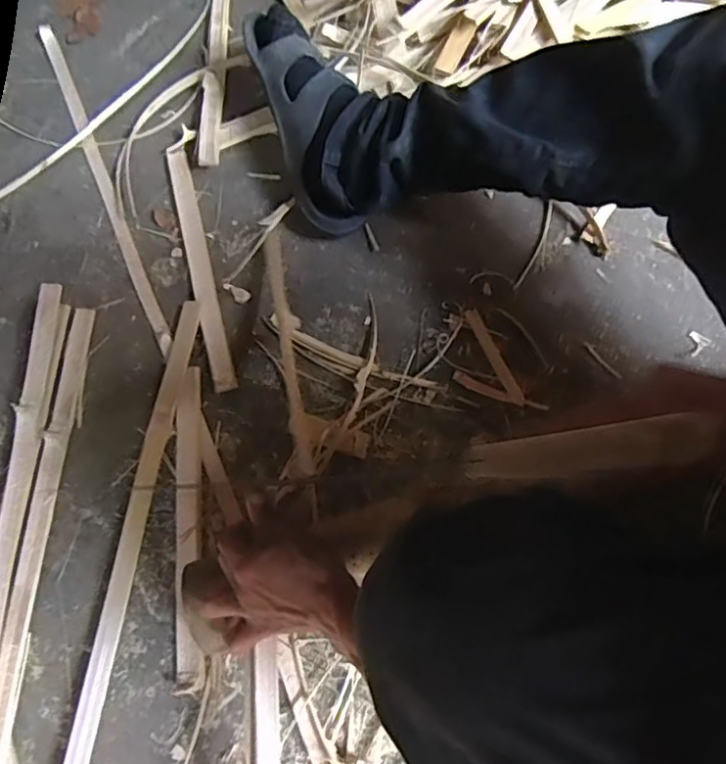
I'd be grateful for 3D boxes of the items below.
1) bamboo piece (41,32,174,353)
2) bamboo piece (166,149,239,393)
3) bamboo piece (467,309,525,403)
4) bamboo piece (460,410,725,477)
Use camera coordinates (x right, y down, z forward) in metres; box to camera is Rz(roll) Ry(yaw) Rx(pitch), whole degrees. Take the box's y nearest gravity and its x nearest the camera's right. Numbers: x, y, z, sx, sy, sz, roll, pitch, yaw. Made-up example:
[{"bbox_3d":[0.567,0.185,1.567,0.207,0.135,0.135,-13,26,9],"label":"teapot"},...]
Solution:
[{"bbox_3d":[-0.303,-0.234,0.674,0.021,0.009,0.468,-25,75,-2],"label":"bamboo piece"},{"bbox_3d":[-0.180,-0.129,0.636,0.025,0.008,0.298,-15,73,-3],"label":"bamboo piece"},{"bbox_3d":[0.133,-0.026,0.590,0.011,0.006,0.110,-22,74,-5],"label":"bamboo piece"},{"bbox_3d":[0.120,0.038,0.321,0.124,0.010,0.023,-10,71,25],"label":"bamboo piece"}]

